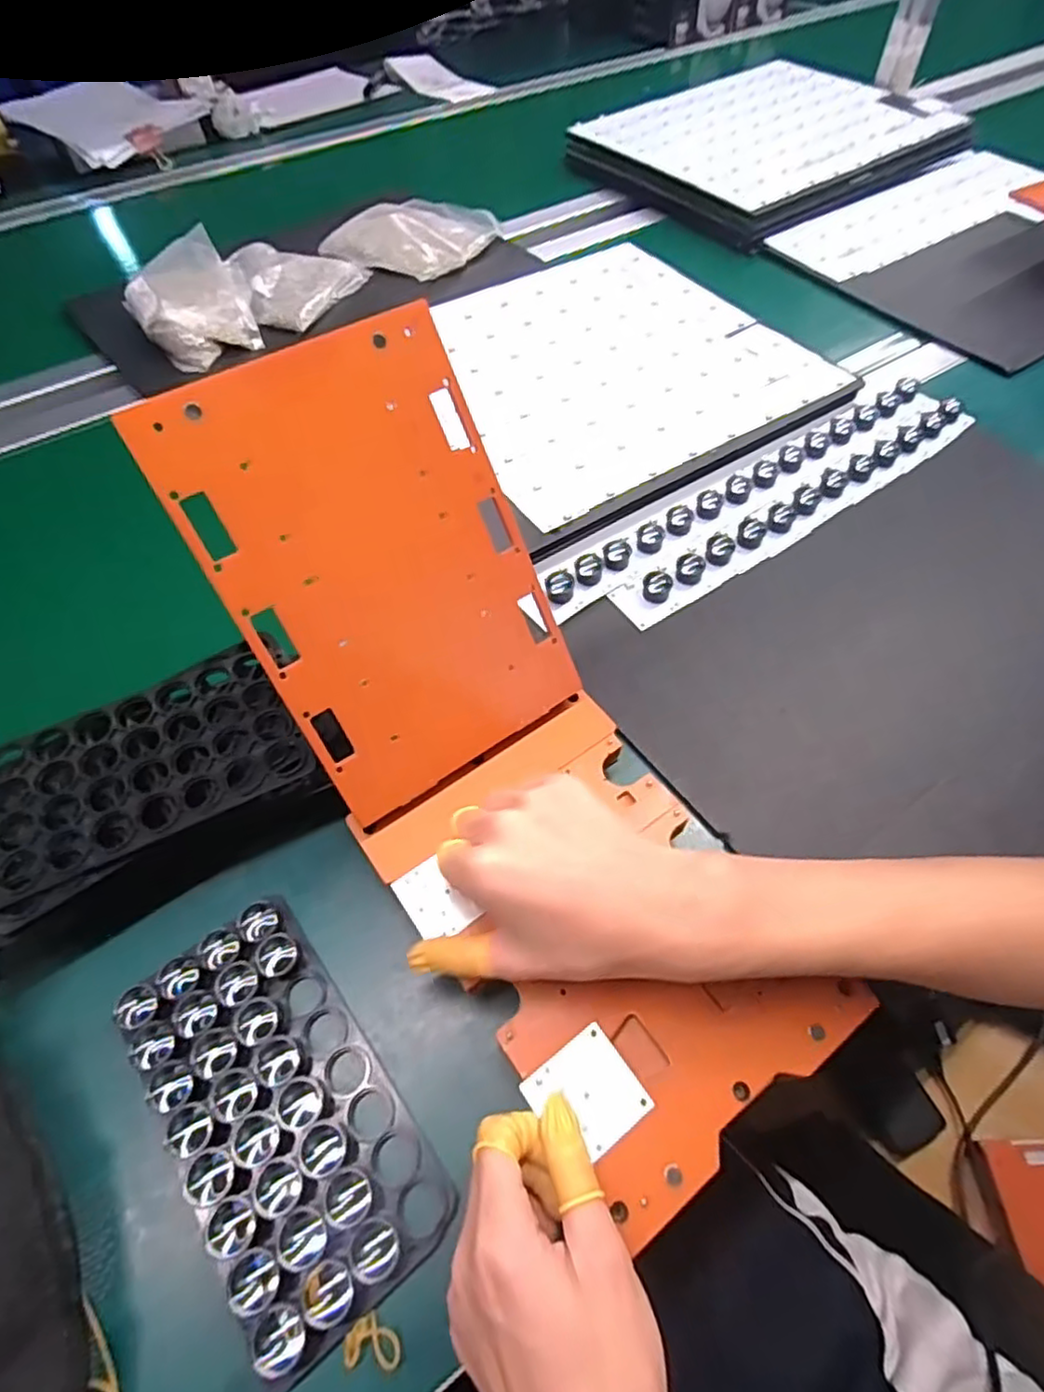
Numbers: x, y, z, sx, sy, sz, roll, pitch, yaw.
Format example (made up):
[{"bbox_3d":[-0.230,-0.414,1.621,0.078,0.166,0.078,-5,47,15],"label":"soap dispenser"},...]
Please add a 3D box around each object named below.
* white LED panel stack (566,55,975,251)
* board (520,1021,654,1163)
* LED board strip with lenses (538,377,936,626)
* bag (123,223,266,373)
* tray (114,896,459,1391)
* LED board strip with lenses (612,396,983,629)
[{"bbox_3d":[0.342,-0.803,0.944,0.506,0.039,0.387,-29,63,-16],"label":"white LED panel stack"},{"bbox_3d":[0.031,0.188,0.312,0.047,0.004,0.044,-32,64,-17],"label":"board"},{"bbox_3d":[0.198,-0.184,0.568,0.440,0.013,0.043,-31,64,-16],"label":"LED board strip with lenses"},{"bbox_3d":[-0.359,-0.424,0.716,0.116,0.051,0.155,-30,63,-16],"label":"bag"},{"bbox_3d":[-0.122,0.203,0.332,0.096,0.024,0.188,-34,65,-18],"label":"tray"},{"bbox_3d":[0.244,-0.165,0.556,0.393,0.015,0.043,-30,64,-16],"label":"LED board strip with lenses"}]

